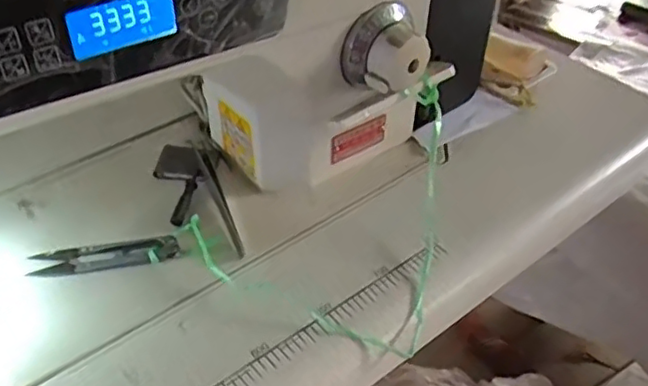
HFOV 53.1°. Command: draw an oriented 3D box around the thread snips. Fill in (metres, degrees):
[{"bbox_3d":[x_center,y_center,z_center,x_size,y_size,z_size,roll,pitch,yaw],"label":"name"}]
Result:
[{"bbox_3d":[-0.150,0.043,0.448,0.097,0.009,0.025,-6,41,-7],"label":"thread snips"}]

